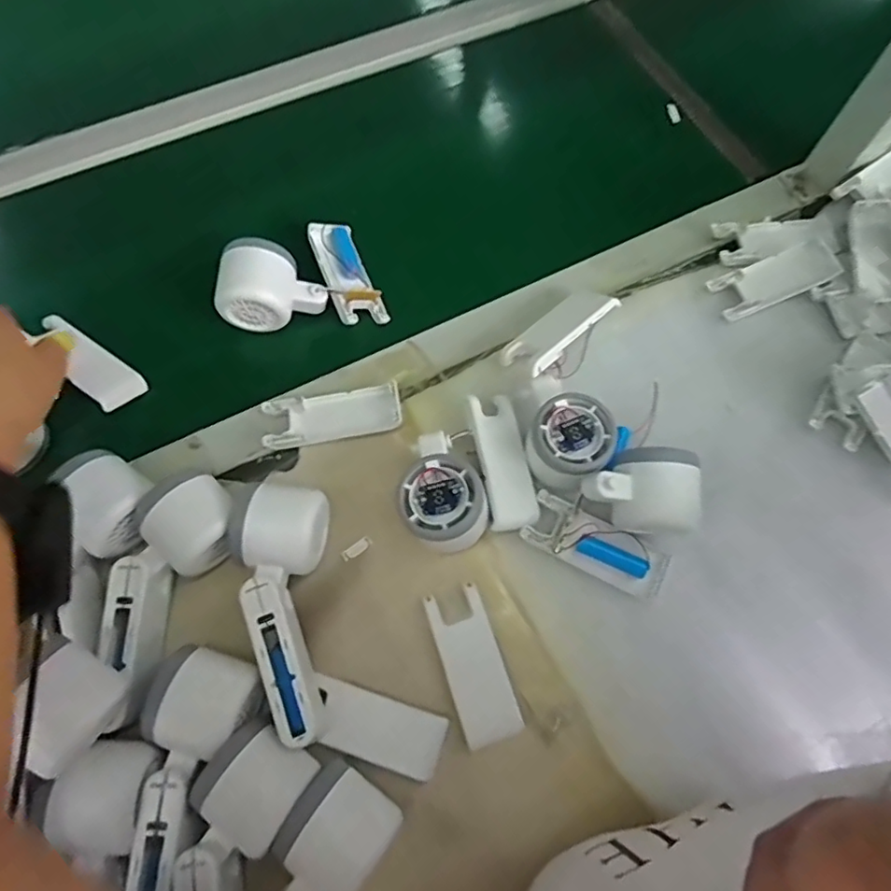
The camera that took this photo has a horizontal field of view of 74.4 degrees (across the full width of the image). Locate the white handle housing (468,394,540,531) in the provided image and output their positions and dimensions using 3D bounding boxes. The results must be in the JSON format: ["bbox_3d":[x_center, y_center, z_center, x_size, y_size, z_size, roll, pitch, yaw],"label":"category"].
[{"bbox_3d":[0.042,0.013,0.446,0.041,0.017,0.102,0,73,-27],"label":"white handle housing"}]

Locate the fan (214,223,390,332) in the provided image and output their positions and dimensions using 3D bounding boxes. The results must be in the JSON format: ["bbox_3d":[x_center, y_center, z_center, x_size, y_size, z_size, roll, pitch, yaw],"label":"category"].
[{"bbox_3d":[-0.125,-0.135,0.489,0.125,0.057,0.098,-24,71,-10],"label":"fan"}]

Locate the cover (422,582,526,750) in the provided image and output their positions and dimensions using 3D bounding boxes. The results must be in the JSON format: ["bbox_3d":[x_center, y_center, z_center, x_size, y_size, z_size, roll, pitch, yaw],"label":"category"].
[{"bbox_3d":[0.019,0.149,0.402,0.040,0.013,0.100,-18,70,-8],"label":"cover"}]

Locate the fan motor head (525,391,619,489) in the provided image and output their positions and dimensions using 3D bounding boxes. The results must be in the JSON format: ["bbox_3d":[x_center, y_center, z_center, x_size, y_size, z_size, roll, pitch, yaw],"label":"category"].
[{"bbox_3d":[0.092,-0.003,0.432,0.059,0.037,0.059,0,69,-1],"label":"fan motor head"}]

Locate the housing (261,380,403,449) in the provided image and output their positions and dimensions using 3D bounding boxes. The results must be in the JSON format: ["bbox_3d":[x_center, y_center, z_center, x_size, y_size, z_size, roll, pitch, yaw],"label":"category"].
[{"bbox_3d":[-0.088,-0.023,0.464,0.106,0.017,0.041,-8,69,-4],"label":"housing"}]

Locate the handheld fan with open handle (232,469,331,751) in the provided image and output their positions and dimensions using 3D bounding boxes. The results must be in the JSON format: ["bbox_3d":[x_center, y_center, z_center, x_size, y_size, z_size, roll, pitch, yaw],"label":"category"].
[{"bbox_3d":[-0.111,0.105,0.397,0.059,0.051,0.166,-2,69,-2],"label":"handheld fan with open handle"}]

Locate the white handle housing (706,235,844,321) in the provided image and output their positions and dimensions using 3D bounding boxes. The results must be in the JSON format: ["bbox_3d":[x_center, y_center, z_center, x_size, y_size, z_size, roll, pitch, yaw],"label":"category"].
[{"bbox_3d":[0.288,-0.146,0.511,0.109,0.019,0.043,-19,71,-8],"label":"white handle housing"}]

